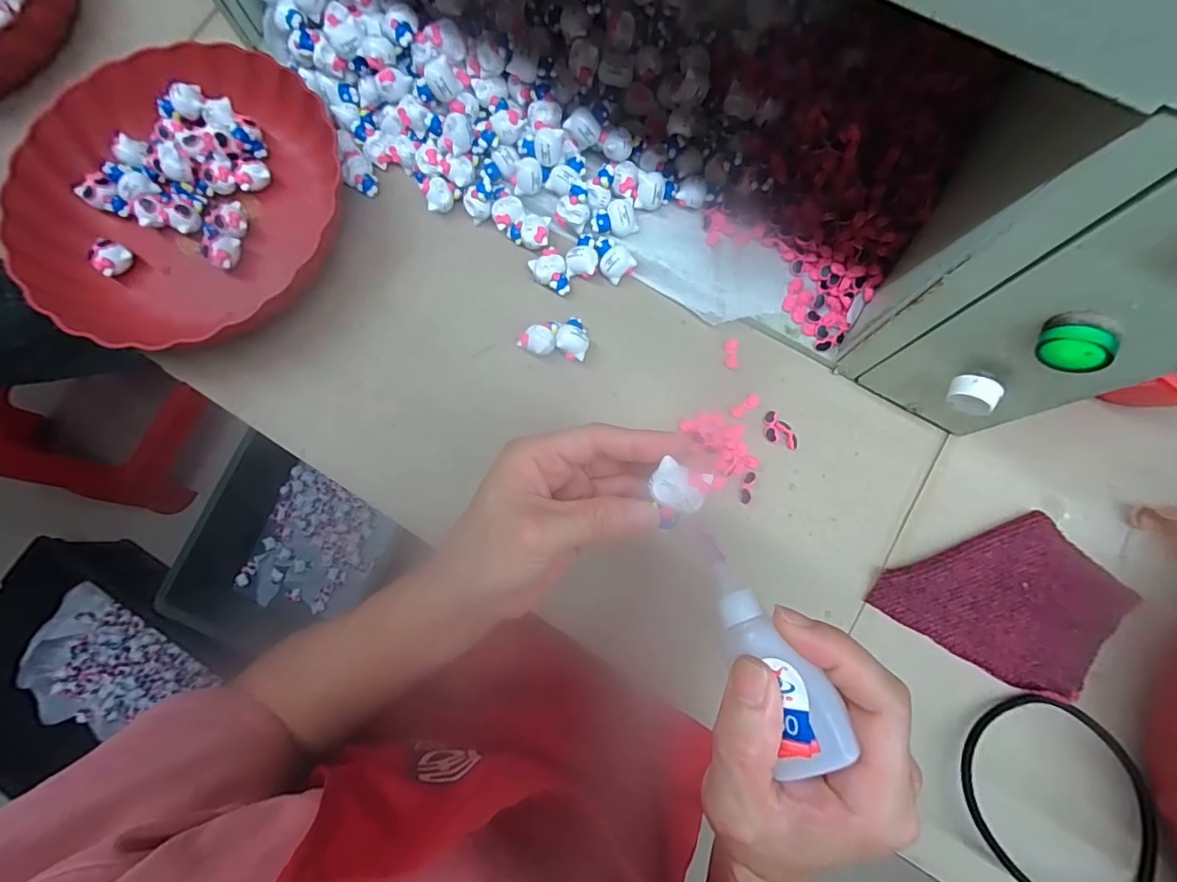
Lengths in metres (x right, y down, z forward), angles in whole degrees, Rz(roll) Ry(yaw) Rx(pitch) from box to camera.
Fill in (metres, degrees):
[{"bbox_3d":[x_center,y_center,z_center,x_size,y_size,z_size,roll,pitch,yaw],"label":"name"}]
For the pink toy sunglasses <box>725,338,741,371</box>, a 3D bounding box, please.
[{"bbox_3d":[0.111,-0.067,0.379,0.011,0.004,0.024,-1,80,1],"label":"pink toy sunglasses"}]

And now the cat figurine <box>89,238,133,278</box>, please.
[{"bbox_3d":[-0.377,-0.144,0.390,0.015,0.024,0.026,31,82,6],"label":"cat figurine"}]

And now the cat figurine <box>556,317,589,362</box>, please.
[{"bbox_3d":[-0.011,-0.078,0.378,0.023,0.021,0.033,7,80,2],"label":"cat figurine"}]

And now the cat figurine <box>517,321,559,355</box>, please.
[{"bbox_3d":[-0.035,-0.075,0.376,0.031,0.020,0.023,-33,81,-5],"label":"cat figurine"}]

